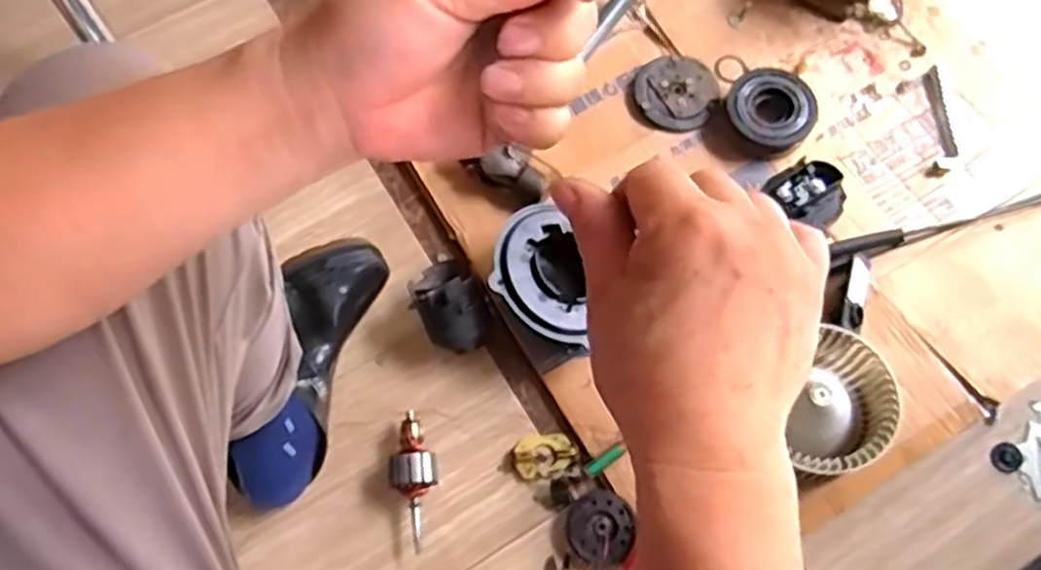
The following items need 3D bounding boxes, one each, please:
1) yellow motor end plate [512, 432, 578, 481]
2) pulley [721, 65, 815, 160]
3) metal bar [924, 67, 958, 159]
[{"bbox_3d":[0.025,0.177,0.774,0.063,0.011,0.046,-7,69,-1],"label":"yellow motor end plate"},{"bbox_3d":[0.294,-0.202,0.887,0.100,0.043,0.105,0,69,1],"label":"pulley"},{"bbox_3d":[0.500,-0.205,0.889,0.018,0.009,0.126,0,69,1],"label":"metal bar"}]

